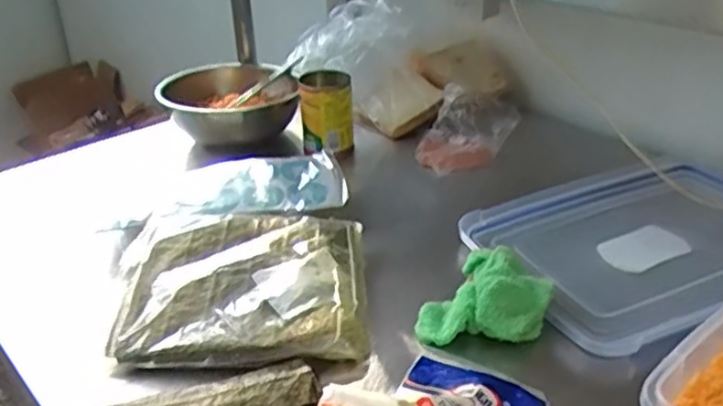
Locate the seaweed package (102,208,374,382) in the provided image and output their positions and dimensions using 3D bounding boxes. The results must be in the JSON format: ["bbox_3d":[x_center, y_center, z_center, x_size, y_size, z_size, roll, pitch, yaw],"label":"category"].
[{"bbox_3d":[-0.116,0.073,0.664,0.241,0.029,0.208,0,30,4],"label":"seaweed package"}]

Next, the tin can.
[{"bbox_3d":[-0.048,-0.129,0.963,0.073,0.093,0.080,-4,30,-3],"label":"tin can"}]

